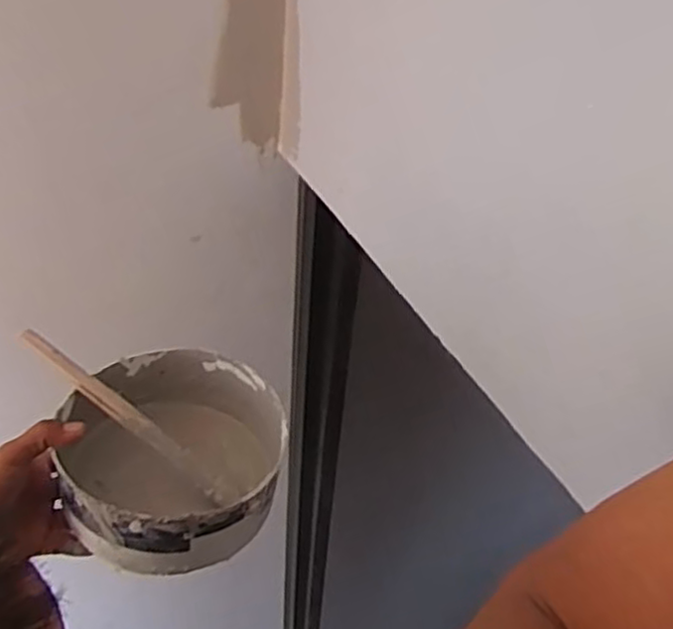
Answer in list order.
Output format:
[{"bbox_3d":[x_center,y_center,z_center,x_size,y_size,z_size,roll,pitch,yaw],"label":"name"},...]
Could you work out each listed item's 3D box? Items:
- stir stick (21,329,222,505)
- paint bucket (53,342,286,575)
[{"bbox_3d":[-0.176,0.083,0.590,0.208,0.012,0.018,40,47,0],"label":"stir stick"},{"bbox_3d":[-0.131,0.119,0.597,0.167,0.081,0.173,3,42,-3],"label":"paint bucket"}]

